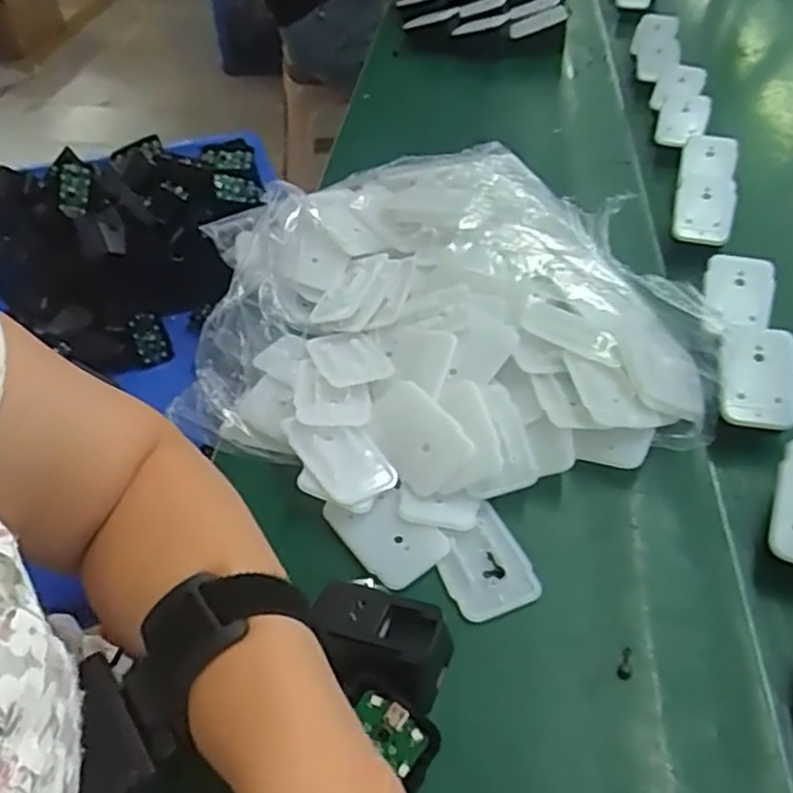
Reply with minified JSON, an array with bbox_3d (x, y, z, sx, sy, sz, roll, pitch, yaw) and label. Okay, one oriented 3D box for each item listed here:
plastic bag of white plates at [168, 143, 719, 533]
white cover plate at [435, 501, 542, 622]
[{"bbox_3d":[0.001,-0.071,0.483,0.296,0.081,0.320,-13,47,-10],"label":"plastic bag of white plates"},{"bbox_3d":[0.045,0.087,0.372,0.044,0.004,0.057,-19,48,-16],"label":"white cover plate"}]

